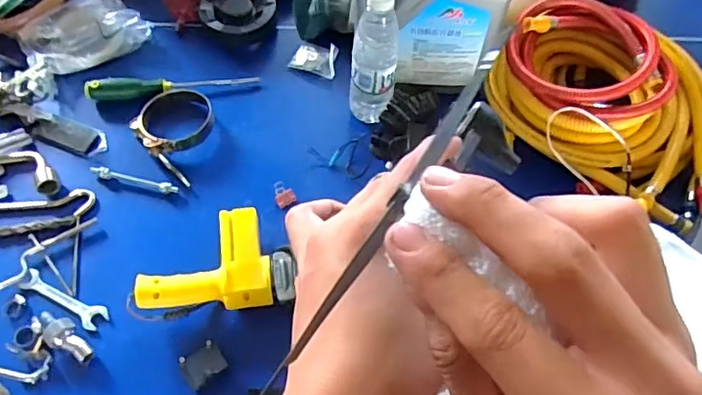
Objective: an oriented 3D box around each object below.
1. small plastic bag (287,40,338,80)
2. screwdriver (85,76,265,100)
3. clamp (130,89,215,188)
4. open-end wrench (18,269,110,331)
[{"bbox_3d":[-0.055,-0.222,0.873,0.074,0.016,0.054,19,63,8],"label":"small plastic bag"},{"bbox_3d":[-0.271,-0.167,0.833,0.254,0.026,0.038,-3,62,-3],"label":"screwdriver"},{"bbox_3d":[-0.259,-0.092,0.785,0.101,0.031,0.137,10,62,3],"label":"clamp"},{"bbox_3d":[-0.352,0.124,0.678,0.122,0.011,0.029,26,64,12],"label":"open-end wrench"}]

